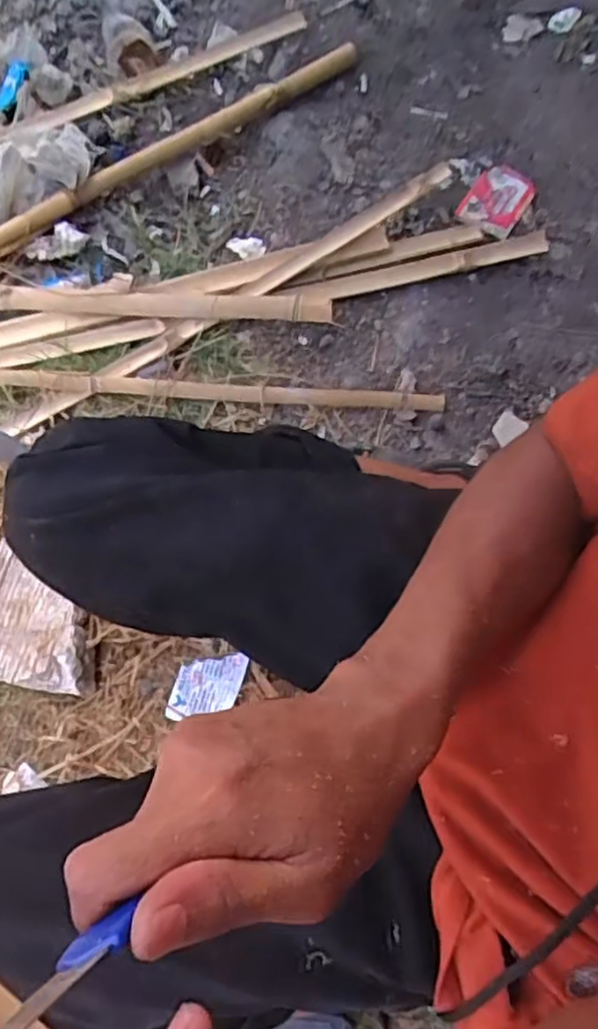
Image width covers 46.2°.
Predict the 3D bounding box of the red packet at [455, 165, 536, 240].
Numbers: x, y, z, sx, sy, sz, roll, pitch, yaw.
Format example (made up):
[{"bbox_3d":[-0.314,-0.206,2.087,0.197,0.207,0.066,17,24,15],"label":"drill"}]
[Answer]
[{"bbox_3d":[0.251,-0.399,0.891,0.071,0.009,0.101,33,76,9],"label":"red packet"}]

